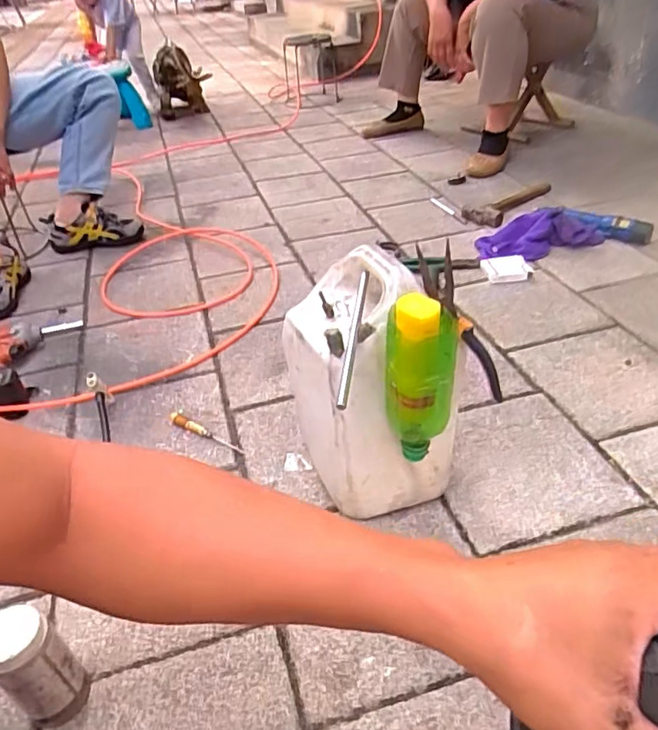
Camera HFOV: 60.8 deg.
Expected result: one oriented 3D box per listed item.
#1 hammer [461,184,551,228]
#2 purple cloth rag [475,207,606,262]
[{"bbox_3d":[0.487,-0.453,1.535,0.110,0.036,0.312,29,47,36],"label":"hammer"},{"bbox_3d":[0.488,-0.312,1.322,0.273,0.062,0.138,-15,38,-14],"label":"purple cloth rag"}]

